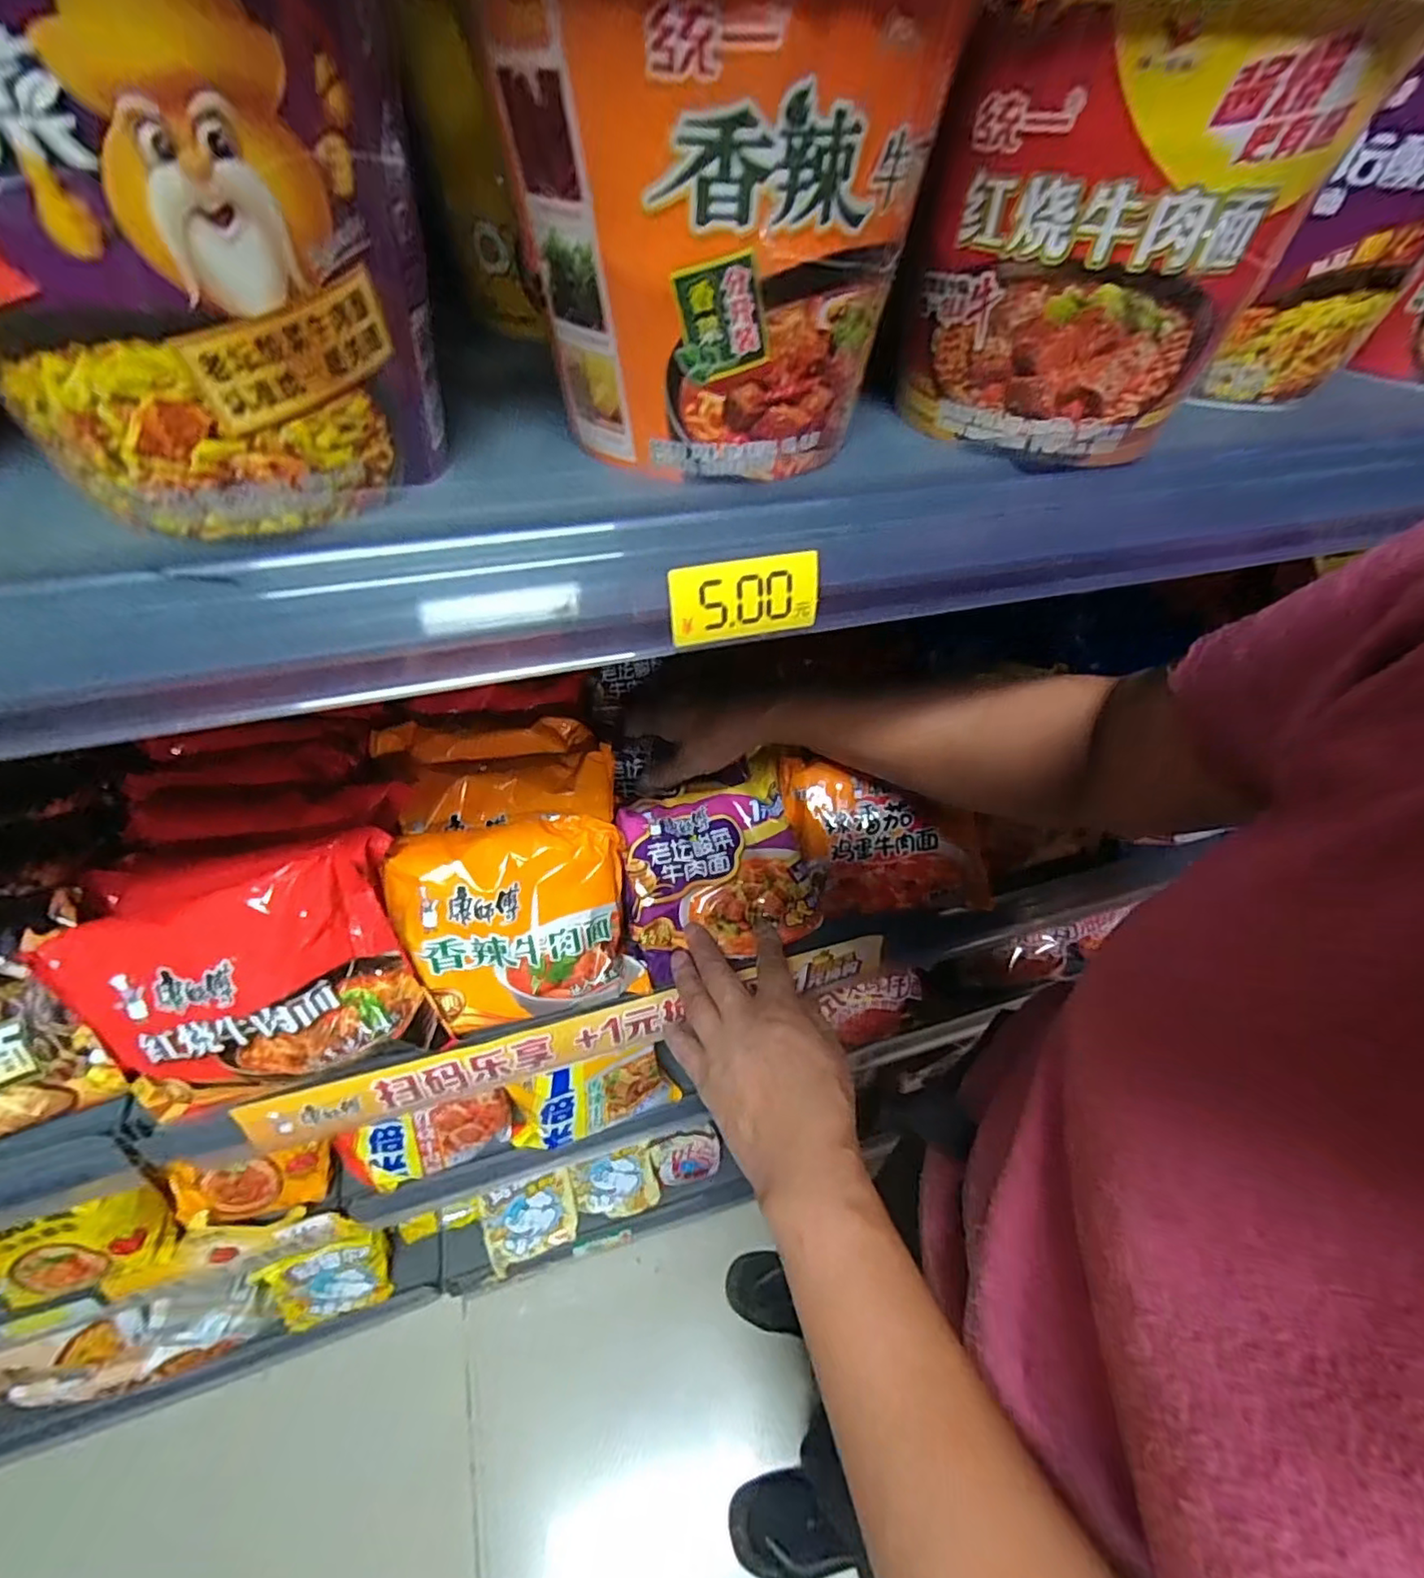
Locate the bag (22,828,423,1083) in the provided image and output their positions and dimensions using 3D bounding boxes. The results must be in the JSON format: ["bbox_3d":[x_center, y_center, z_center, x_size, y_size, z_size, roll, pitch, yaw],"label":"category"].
[{"bbox_3d":[-0.255,0.110,0.354,0.165,0.123,0.034,-20,14,-10],"label":"bag"}]

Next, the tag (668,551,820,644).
[{"bbox_3d":[0.011,-0.062,0.203,0.050,0.024,0.004,-11,37,-13],"label":"tag"}]

